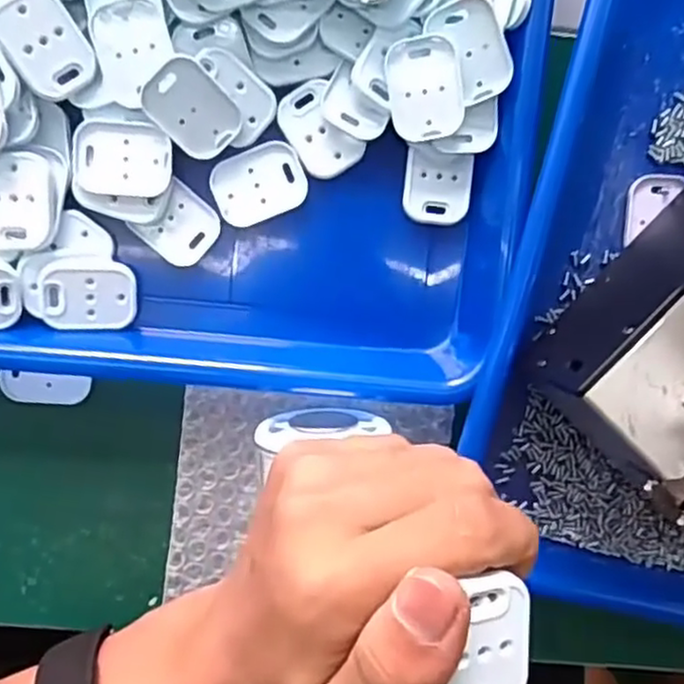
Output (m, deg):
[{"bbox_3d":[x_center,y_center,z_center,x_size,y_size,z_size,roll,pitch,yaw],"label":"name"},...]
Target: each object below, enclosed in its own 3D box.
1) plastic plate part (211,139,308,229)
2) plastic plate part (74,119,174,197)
[{"bbox_3d":[-0.036,-0.069,0.304,0.040,0.004,0.030,-20,98,-1],"label":"plastic plate part"},{"bbox_3d":[-0.091,-0.077,0.291,0.039,0.004,0.030,2,100,-4],"label":"plastic plate part"}]

